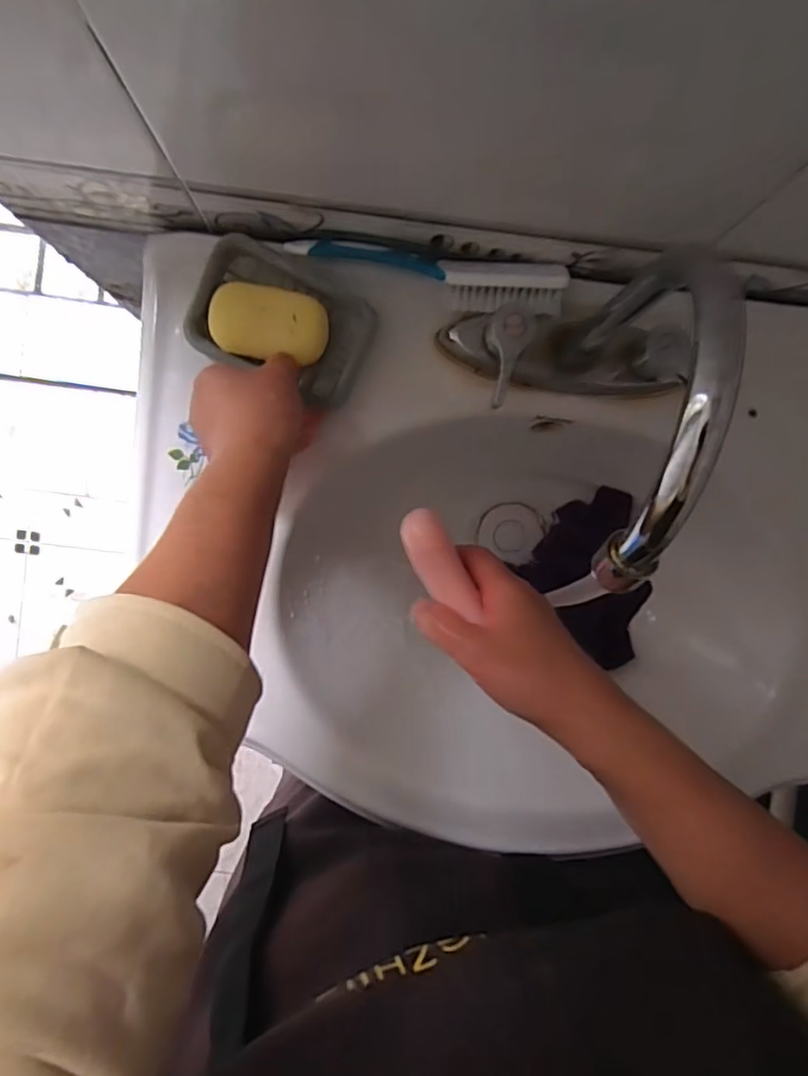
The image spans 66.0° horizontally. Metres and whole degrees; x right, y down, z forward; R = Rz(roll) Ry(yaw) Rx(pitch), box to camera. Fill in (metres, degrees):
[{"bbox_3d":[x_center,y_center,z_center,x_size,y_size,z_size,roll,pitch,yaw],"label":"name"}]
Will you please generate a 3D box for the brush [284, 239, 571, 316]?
[{"bbox_3d":[0.016,-0.177,0.411,0.179,0.029,0.035,8,91,-3],"label":"brush"}]

